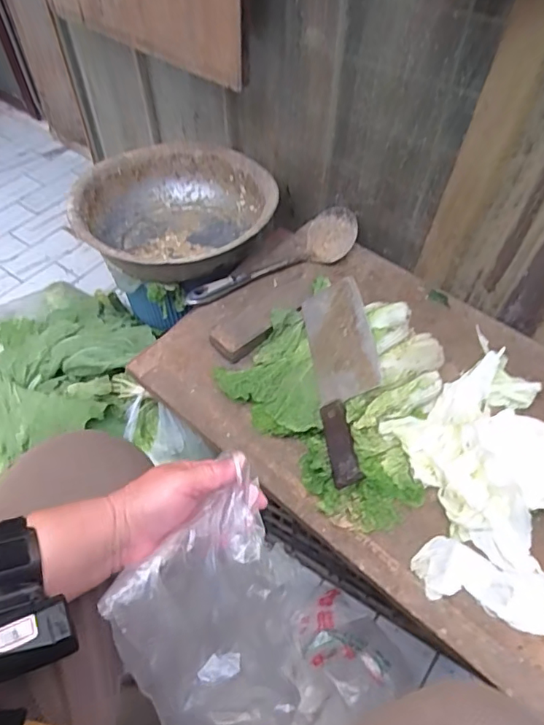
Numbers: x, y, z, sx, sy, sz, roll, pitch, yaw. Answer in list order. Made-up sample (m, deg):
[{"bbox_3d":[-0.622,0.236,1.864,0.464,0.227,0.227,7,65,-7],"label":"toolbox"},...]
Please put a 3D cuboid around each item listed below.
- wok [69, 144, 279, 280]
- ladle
[{"bbox_3d":[-0.160,-0.249,0.892,0.323,0.104,0.322,0,53,0],"label":"wok"},{"bbox_3d":[-0.004,-0.177,0.851,0.302,0.050,0.094,-22,56,-15],"label":"ladle"}]

